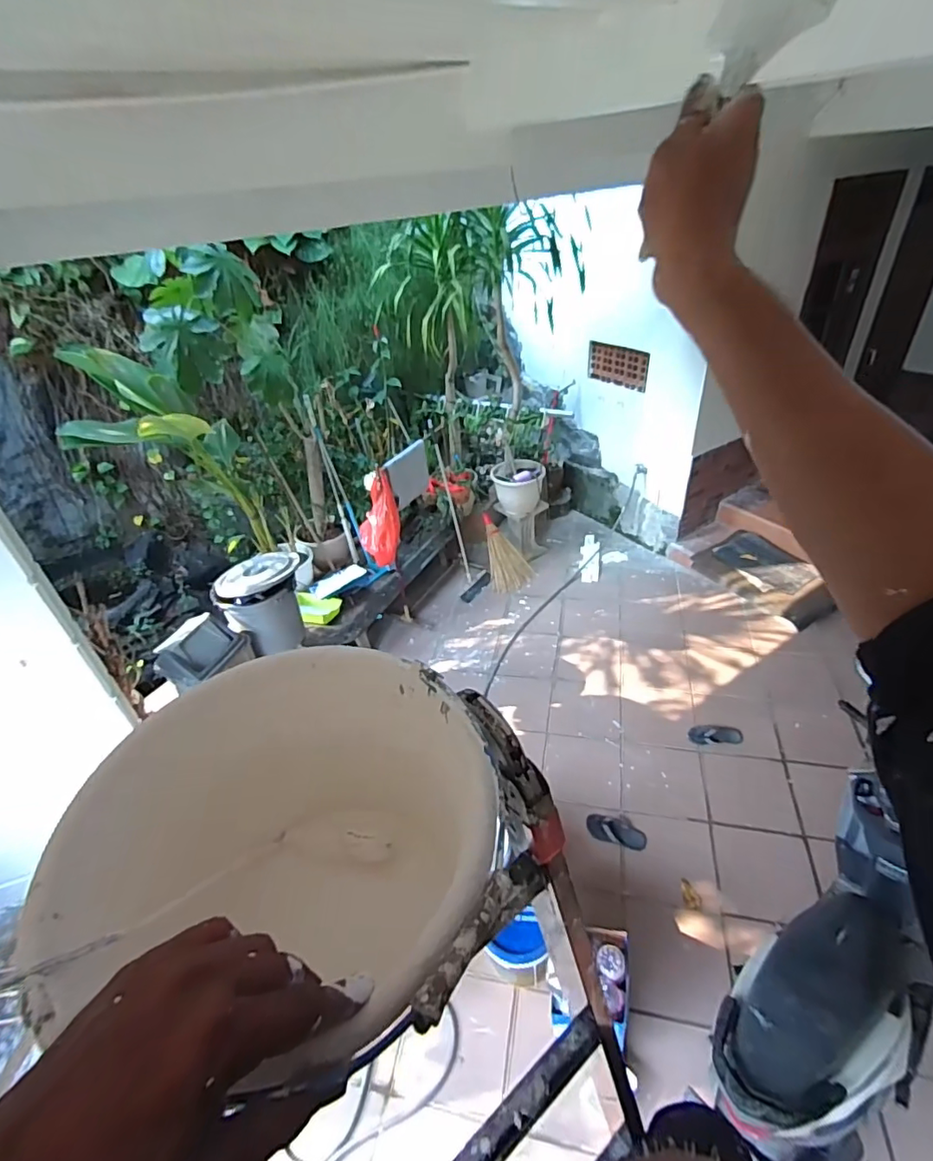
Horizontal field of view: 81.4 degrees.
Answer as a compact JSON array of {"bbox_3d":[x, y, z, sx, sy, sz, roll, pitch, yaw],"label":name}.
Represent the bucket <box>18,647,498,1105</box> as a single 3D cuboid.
[{"bbox_3d":[-0.119,0.223,0.430,0.290,0.208,0.264,-4,36,3],"label":"bucket"}]

